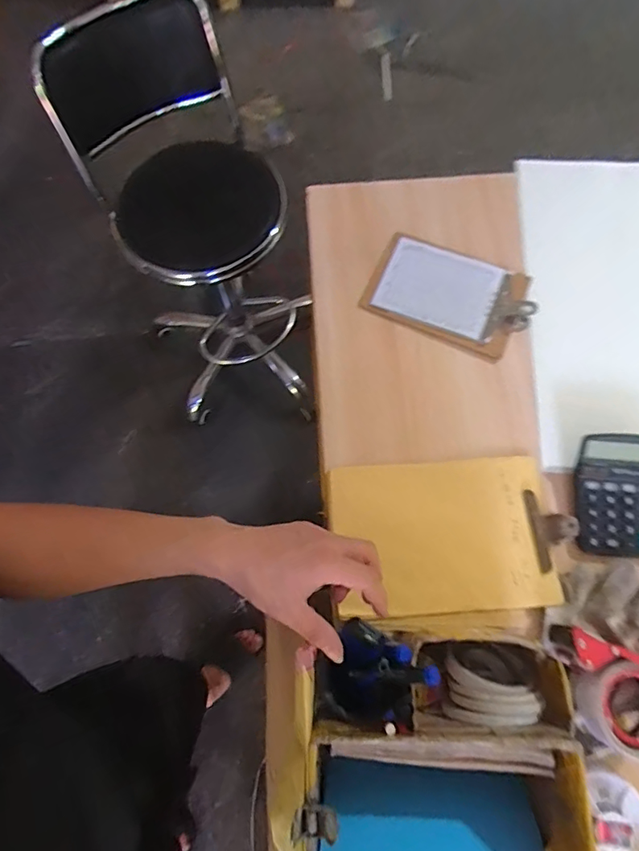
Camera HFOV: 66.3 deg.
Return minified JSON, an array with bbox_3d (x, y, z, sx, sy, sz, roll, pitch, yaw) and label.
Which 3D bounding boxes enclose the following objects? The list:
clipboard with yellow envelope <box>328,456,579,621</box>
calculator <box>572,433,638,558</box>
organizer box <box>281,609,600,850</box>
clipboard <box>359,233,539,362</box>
[{"bbox_3d":[0.155,0.131,0.594,0.271,0.017,0.178,-4,70,0],"label":"clipboard with yellow envelope"},{"bbox_3d":[0.381,0.086,0.589,0.132,0.047,0.137,8,70,5],"label":"calculator"},{"bbox_3d":[0.100,0.312,0.430,0.233,0.113,0.230,4,72,0],"label":"organizer box"},{"bbox_3d":[0.189,-0.192,0.708,0.225,0.021,0.144,25,72,10],"label":"clipboard"}]

